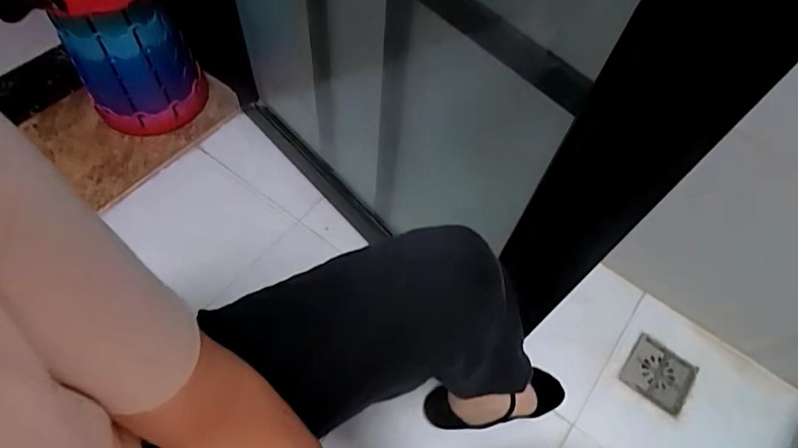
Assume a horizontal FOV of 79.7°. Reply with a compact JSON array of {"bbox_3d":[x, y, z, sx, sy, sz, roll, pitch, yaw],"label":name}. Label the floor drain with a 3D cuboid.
[{"bbox_3d":[0.458,0.263,0.843,0.106,0.010,0.105,34,62,15],"label":"floor drain"}]

